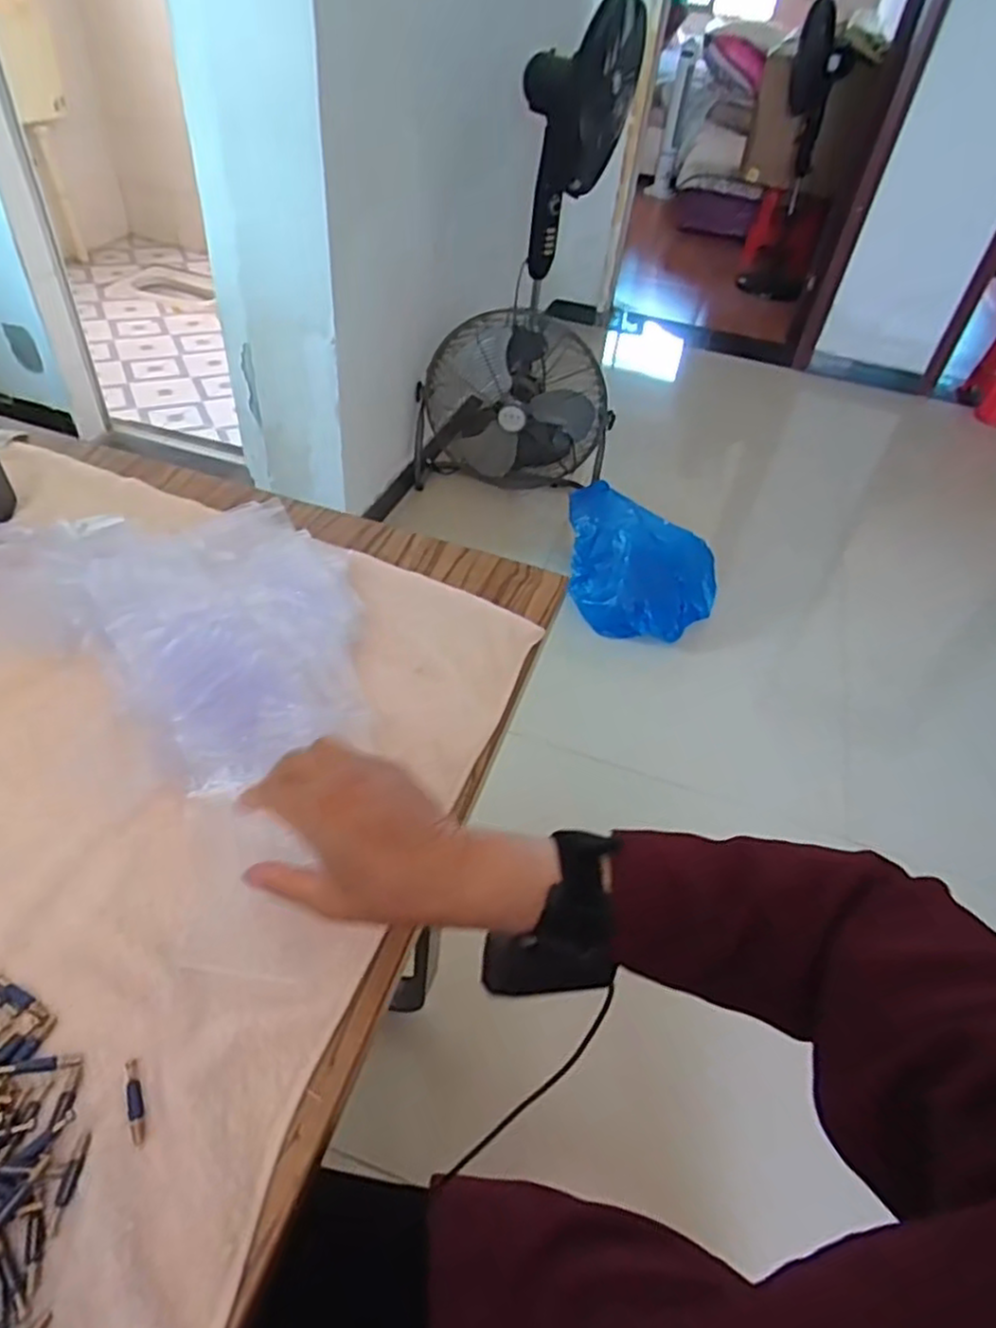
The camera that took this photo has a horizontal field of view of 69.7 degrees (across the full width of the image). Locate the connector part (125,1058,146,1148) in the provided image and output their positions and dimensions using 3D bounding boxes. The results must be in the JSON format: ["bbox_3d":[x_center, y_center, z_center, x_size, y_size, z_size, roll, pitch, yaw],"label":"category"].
[{"bbox_3d":[-0.185,0.222,0.364,0.008,0.004,0.040,-15,50,-21],"label":"connector part"}]

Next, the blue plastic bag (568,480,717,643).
[{"bbox_3d":[0.374,-0.246,1.797,0.371,0.214,0.308,5,45,-3],"label":"blue plastic bag"}]

